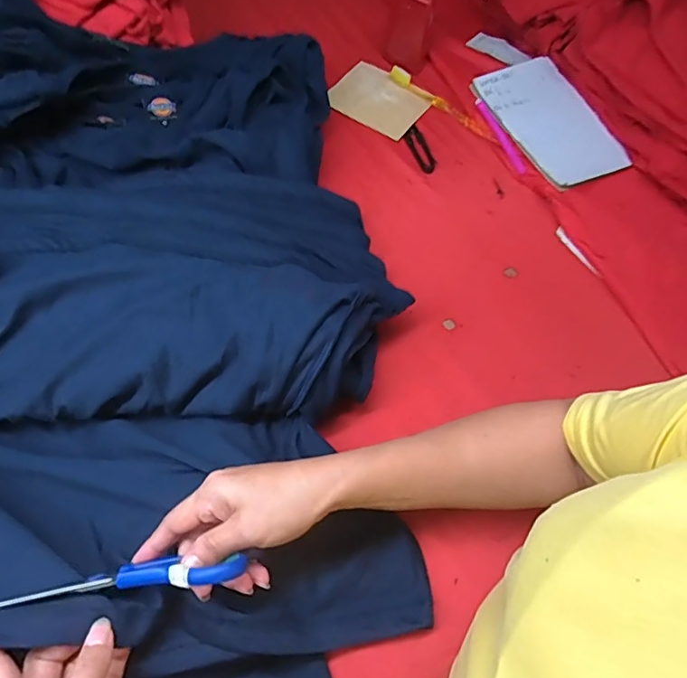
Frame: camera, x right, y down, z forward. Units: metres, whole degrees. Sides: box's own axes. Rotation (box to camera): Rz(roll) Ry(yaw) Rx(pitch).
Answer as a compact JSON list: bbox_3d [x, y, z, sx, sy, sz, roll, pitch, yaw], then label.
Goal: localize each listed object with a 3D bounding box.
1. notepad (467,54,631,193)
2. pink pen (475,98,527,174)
[{"bbox_3d":[0.269,-0.283,0.660,0.124,0.014,0.200,-24,68,-11],"label":"notepad"},{"bbox_3d":[0.201,-0.260,0.655,0.010,0.014,0.129,-16,61,-10],"label":"pink pen"}]

